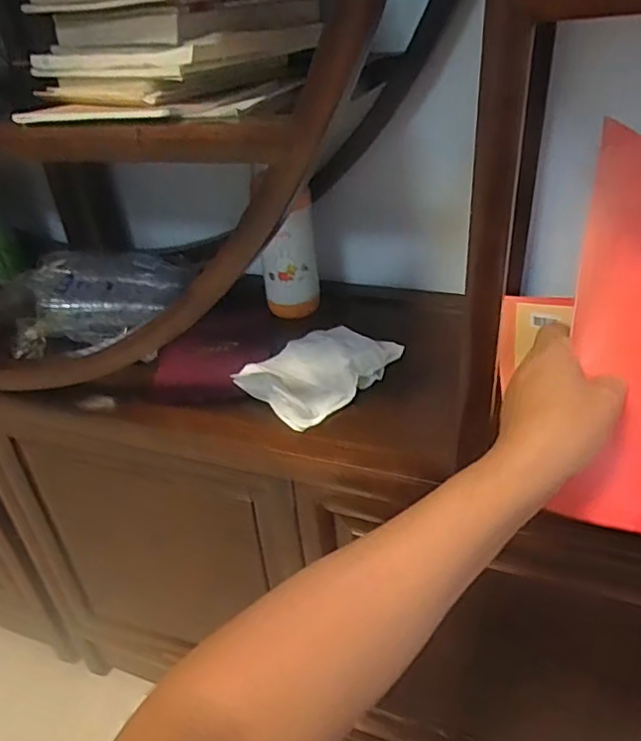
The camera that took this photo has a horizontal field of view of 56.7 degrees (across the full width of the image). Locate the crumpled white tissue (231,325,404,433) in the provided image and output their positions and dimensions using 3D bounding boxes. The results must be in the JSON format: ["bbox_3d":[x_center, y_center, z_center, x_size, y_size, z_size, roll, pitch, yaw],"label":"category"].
[{"bbox_3d":[-0.004,-0.004,0.651,0.155,0.030,0.119,-32,44,-33],"label":"crumpled white tissue"}]

